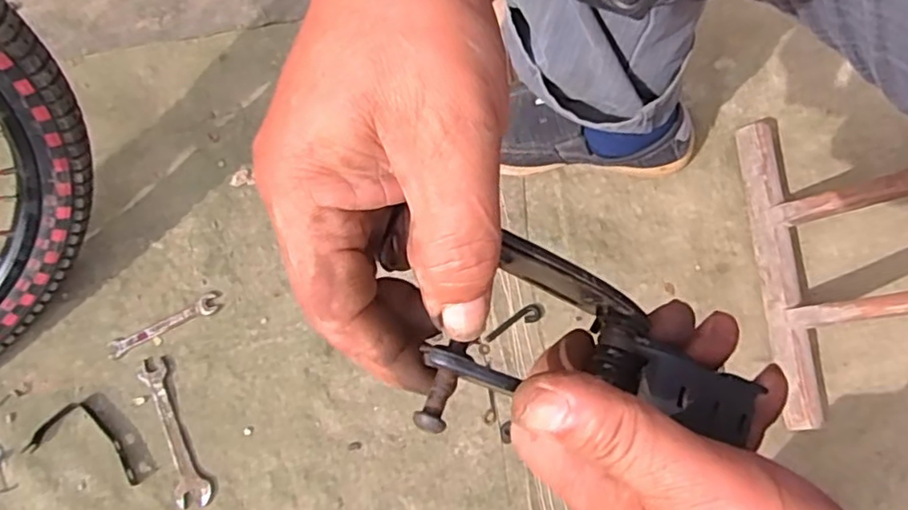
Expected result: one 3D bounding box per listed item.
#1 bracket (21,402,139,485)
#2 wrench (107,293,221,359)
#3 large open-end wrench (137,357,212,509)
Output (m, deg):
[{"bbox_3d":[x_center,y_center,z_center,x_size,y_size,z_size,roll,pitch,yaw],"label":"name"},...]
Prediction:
[{"bbox_3d":[-0.351,0.179,0.626,0.112,0.013,0.056,15,75,6],"label":"bracket"},{"bbox_3d":[-0.299,0.072,0.663,0.116,0.006,0.021,-26,74,-8],"label":"wrench"},{"bbox_3d":[-0.275,0.172,0.629,0.031,0.004,0.150,-23,74,-8],"label":"large open-end wrench"}]

